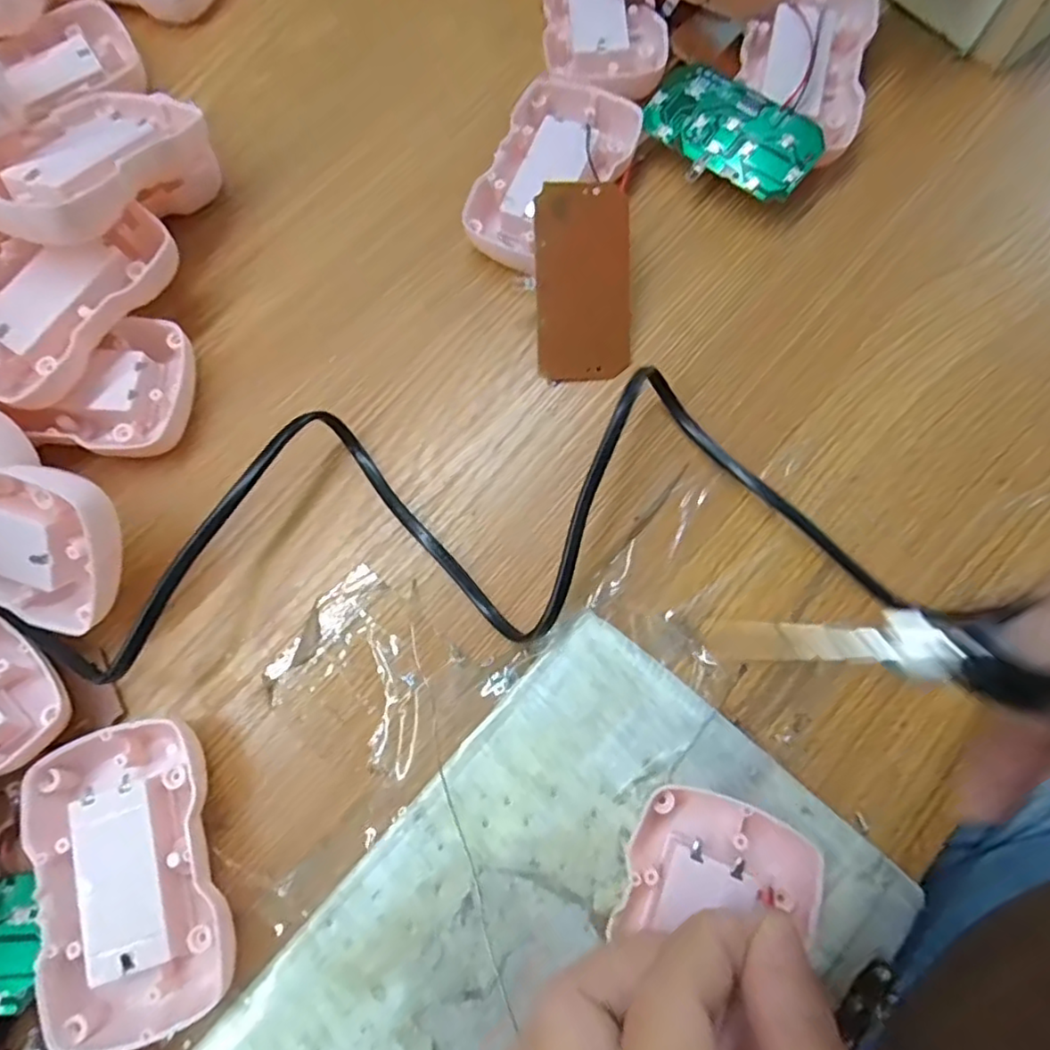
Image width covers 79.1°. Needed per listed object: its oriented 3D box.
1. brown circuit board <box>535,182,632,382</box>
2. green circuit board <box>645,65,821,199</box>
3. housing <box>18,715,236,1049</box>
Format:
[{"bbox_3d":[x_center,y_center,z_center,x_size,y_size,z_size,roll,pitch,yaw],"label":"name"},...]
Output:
[{"bbox_3d":[0.024,-0.096,0.252,0.037,0.004,0.074,-2,95,-7],"label":"brown circuit board"},{"bbox_3d":[0.085,-0.165,0.267,0.075,0.004,0.042,35,90,15],"label":"green circuit board"},{"bbox_3d":[-0.125,0.110,0.203,0.054,0.016,0.090,-18,74,-4],"label":"housing"}]

